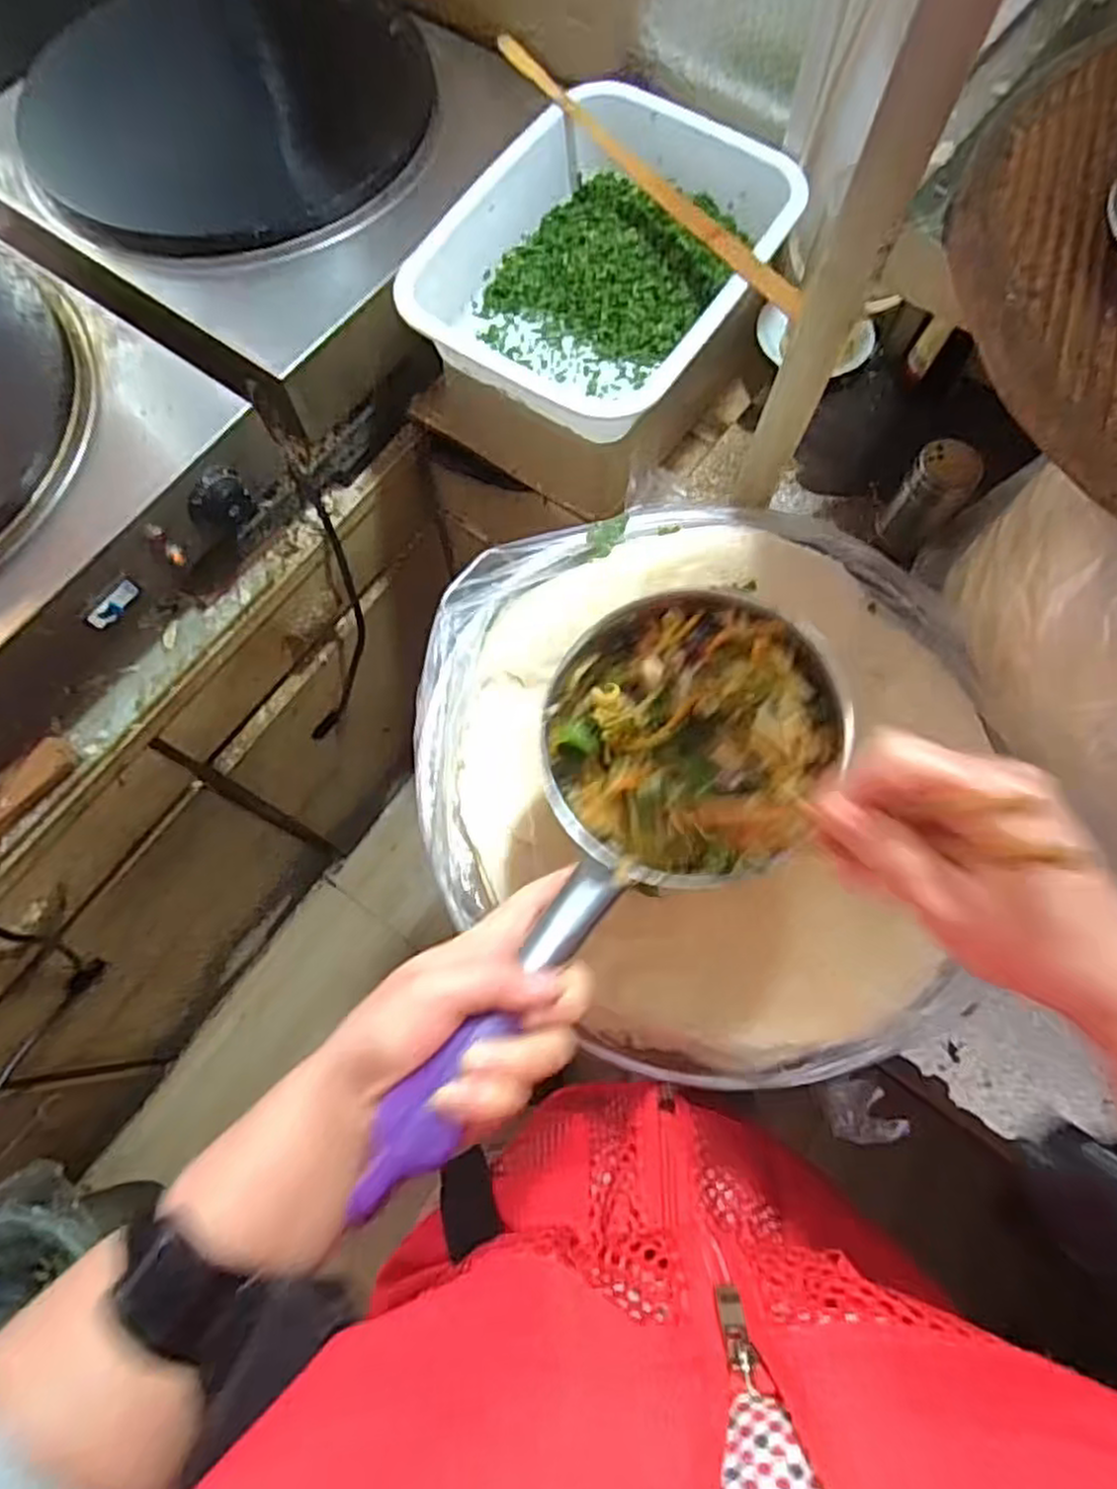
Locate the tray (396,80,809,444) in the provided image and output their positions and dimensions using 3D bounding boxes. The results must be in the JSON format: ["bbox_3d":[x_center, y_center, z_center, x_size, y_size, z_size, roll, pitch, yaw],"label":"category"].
[{"bbox_3d":[0.045,-0.426,0.668,0.242,0.078,0.302,31,78,9],"label":"tray"}]

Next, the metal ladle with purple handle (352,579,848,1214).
[{"bbox_3d":[0.018,0.060,0.376,0.136,0.082,0.327,30,62,9],"label":"metal ladle with purple handle"}]

